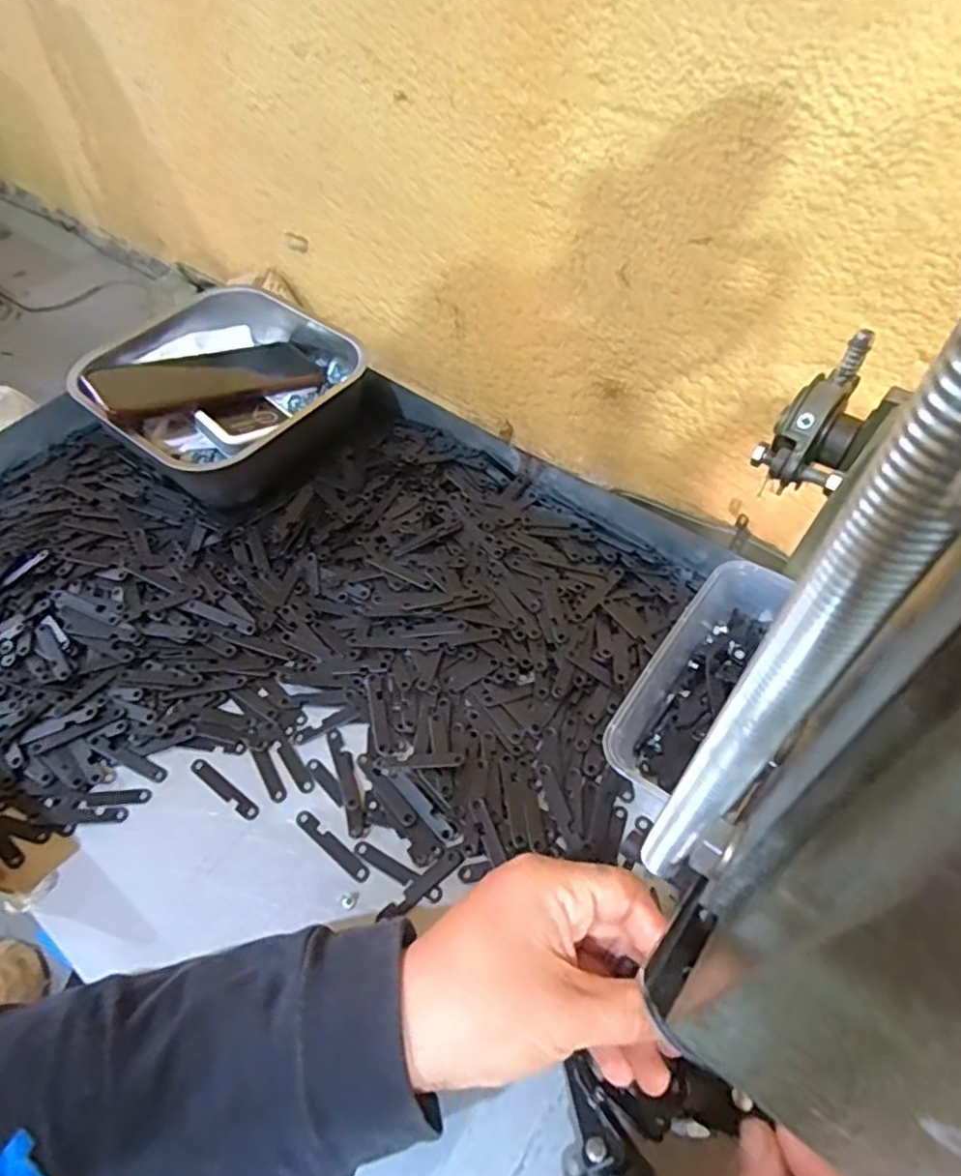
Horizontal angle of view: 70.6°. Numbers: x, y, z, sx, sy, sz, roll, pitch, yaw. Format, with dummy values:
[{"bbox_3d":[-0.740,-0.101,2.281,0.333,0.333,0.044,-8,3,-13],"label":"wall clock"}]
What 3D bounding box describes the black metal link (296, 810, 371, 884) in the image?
[{"bbox_3d":[-0.079,0.137,0.361,0.052,0.004,0.008,33,61,25],"label":"black metal link"}]

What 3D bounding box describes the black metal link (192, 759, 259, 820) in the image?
[{"bbox_3d":[-0.145,0.113,0.383,0.052,0.004,0.009,29,59,23],"label":"black metal link"}]

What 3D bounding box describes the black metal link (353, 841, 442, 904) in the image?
[{"bbox_3d":[-0.043,0.146,0.351,0.052,0.004,0.008,24,57,20],"label":"black metal link"}]

